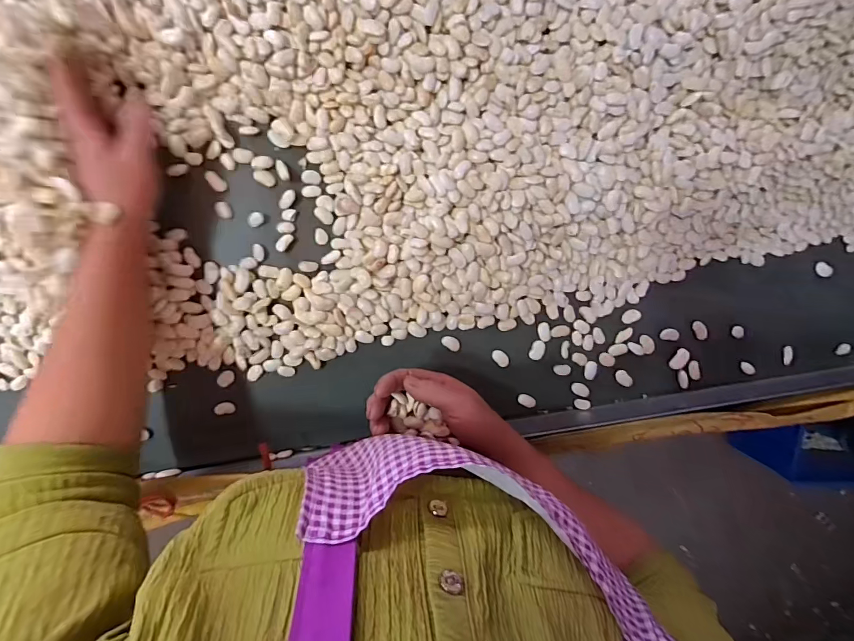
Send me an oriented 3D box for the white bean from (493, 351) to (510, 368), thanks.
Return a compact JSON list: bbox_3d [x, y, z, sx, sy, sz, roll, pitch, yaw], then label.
[{"bbox_3d":[0.079,0.041,0.448,0.012,0.004,0.021,-41,99,0],"label":"white bean"}]

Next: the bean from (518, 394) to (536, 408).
[{"bbox_3d":[0.108,0.087,0.453,0.019,0.008,0.012,22,94,-8],"label":"bean"}]

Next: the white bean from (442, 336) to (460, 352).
[{"bbox_3d":[0.026,0.024,0.441,0.021,0.004,0.013,35,93,-8],"label":"white bean"}]

